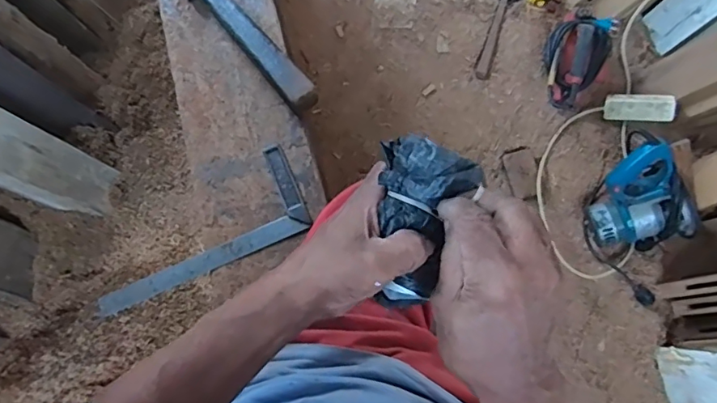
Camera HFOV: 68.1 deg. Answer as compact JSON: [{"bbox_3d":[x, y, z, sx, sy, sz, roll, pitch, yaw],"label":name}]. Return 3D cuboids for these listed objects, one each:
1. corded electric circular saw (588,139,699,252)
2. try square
[{"bbox_3d":[0.614,0.011,1.191,0.171,0.216,0.214,-28,76,-7],"label":"corded electric circular saw"},{"bbox_3d":[-0.224,0.039,0.725,0.303,0.010,0.125,-23,75,-5],"label":"try square"}]

